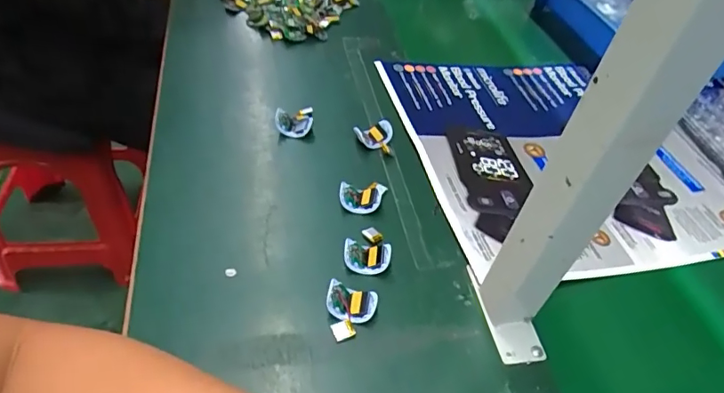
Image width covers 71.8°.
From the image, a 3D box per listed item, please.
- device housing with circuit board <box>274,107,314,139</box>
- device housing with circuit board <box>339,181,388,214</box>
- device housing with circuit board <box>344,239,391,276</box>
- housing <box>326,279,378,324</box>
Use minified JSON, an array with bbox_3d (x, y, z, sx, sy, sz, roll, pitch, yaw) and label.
[{"bbox_3d":[-0.080,-0.091,0.586,0.042,0.020,0.045,0,47,-7],"label":"device housing with circuit board"},{"bbox_3d":[0.000,-0.002,0.516,0.046,0.019,0.040,7,46,-1],"label":"device housing with circuit board"},{"bbox_3d":[0.005,0.057,0.462,0.043,0.017,0.028,3,46,-5],"label":"device housing with circuit board"},{"bbox_3d":[-0.009,0.090,0.425,0.042,0.020,0.028,11,46,3],"label":"housing"}]

